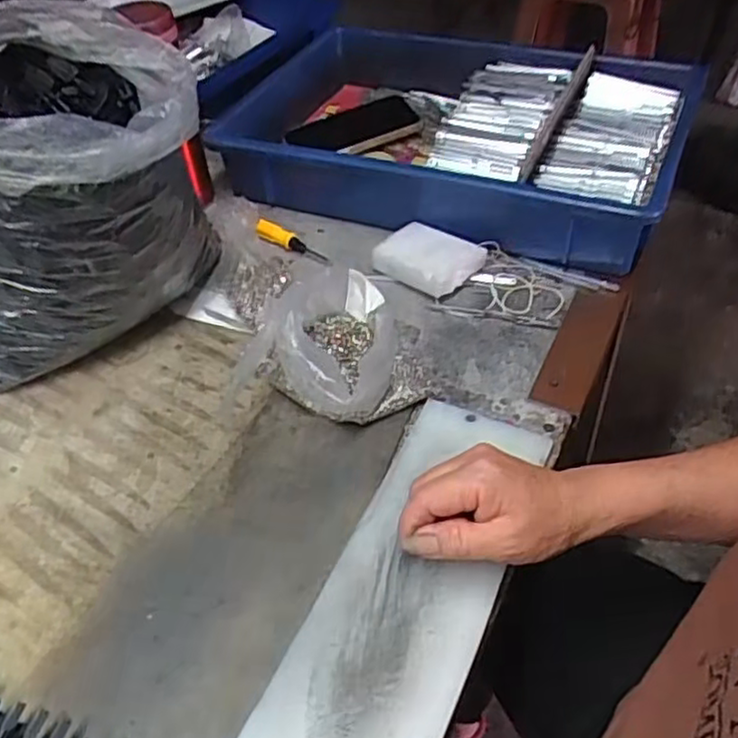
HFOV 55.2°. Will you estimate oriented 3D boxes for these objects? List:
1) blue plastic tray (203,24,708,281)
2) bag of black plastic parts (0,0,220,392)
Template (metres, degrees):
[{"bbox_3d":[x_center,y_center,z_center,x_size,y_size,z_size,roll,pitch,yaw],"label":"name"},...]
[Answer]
[{"bbox_3d":[0.069,-0.238,0.714,0.445,0.103,0.267,14,48,17],"label":"blue plastic tray"},{"bbox_3d":[-0.223,-0.119,0.531,0.203,0.237,0.157,-7,45,-3],"label":"bag of black plastic parts"}]

